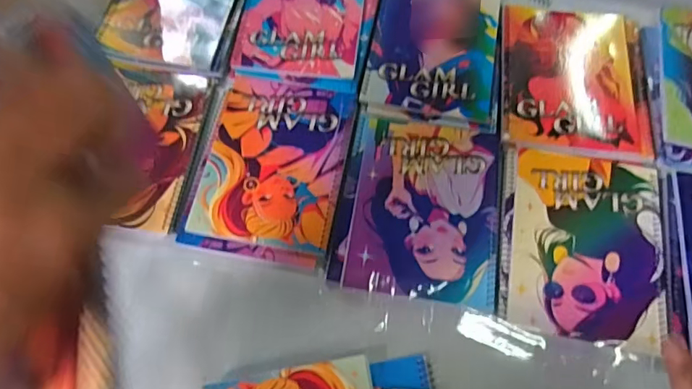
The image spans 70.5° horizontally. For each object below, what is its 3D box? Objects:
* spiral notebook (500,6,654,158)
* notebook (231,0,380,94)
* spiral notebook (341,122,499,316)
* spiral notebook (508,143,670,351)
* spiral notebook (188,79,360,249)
[{"bbox_3d":[0.266,-0.140,0.569,0.162,0.007,0.195,6,67,3],"label":"spiral notebook"},{"bbox_3d":[-0.046,-0.228,0.612,0.163,0.006,0.211,9,67,5],"label":"notebook"},{"bbox_3d":[0.084,0.011,0.508,0.147,0.007,0.194,8,67,4],"label":"spiral notebook"},{"bbox_3d":[0.243,0.045,0.491,0.148,0.006,0.196,11,67,5],"label":"spiral notebook"},{"bbox_3d":[-0.076,-0.039,0.533,0.147,0.004,0.192,9,67,5],"label":"spiral notebook"}]

